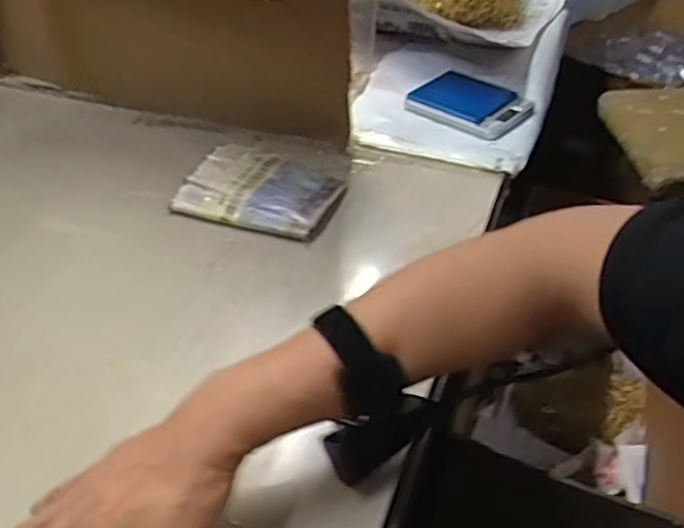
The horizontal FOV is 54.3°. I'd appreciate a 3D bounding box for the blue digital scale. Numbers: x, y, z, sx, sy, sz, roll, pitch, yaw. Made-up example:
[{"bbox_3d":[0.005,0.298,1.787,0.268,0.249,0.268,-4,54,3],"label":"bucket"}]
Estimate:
[{"bbox_3d":[0.156,-0.196,0.798,0.129,0.013,0.117,30,48,30],"label":"blue digital scale"}]

